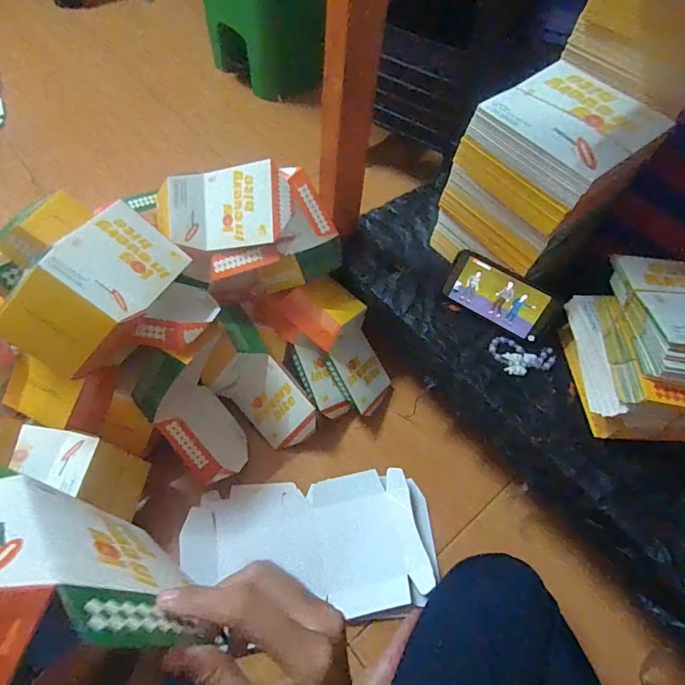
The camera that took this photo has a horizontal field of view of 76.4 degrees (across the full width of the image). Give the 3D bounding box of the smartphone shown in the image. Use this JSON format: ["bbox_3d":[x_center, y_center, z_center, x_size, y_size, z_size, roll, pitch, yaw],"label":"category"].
[{"bbox_3d":[0.228,-0.067,0.634,0.158,0.075,0.014,32,26,19],"label":"smartphone"}]

